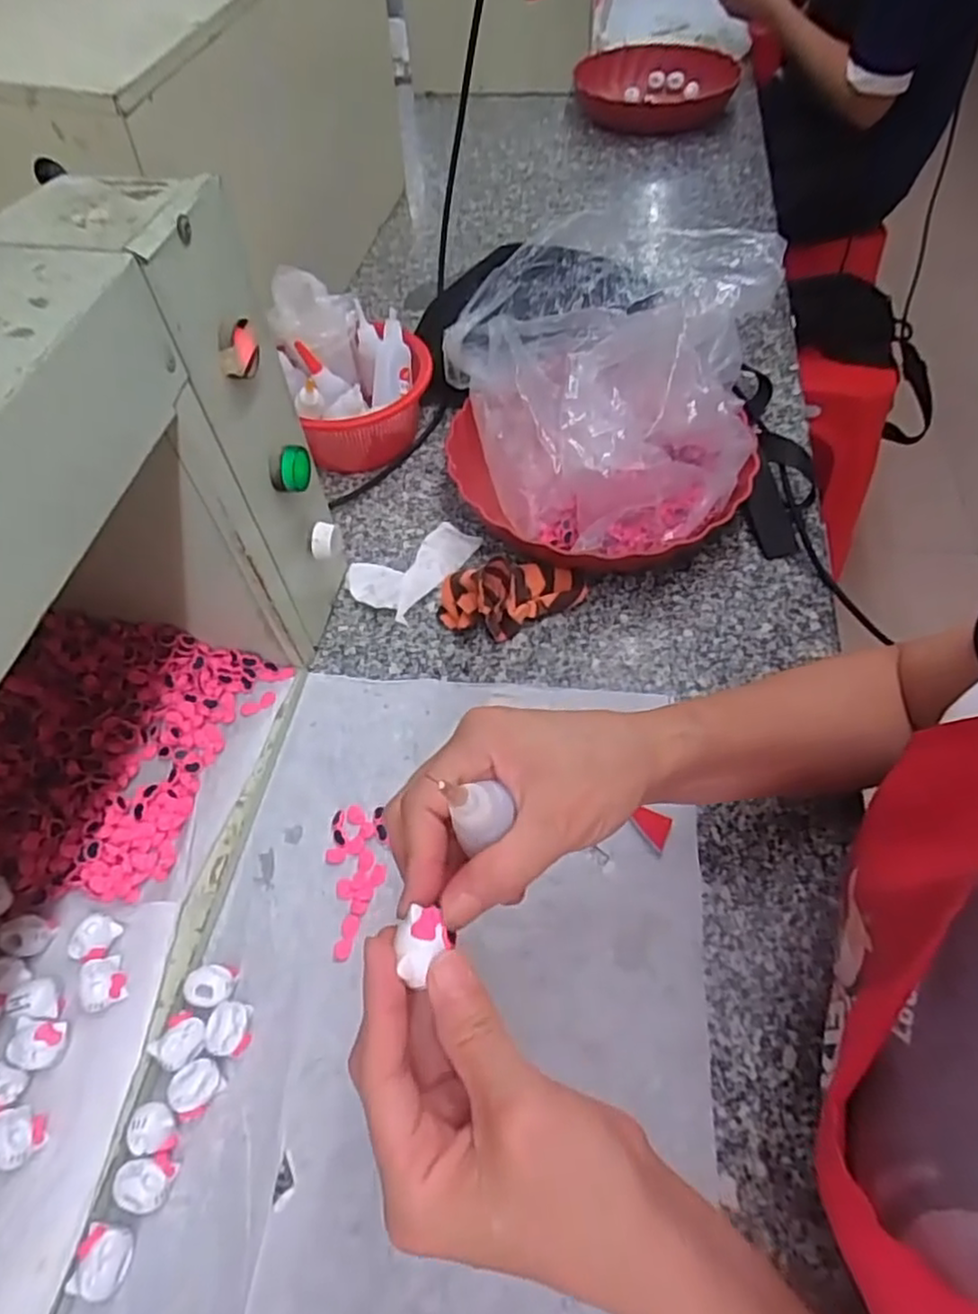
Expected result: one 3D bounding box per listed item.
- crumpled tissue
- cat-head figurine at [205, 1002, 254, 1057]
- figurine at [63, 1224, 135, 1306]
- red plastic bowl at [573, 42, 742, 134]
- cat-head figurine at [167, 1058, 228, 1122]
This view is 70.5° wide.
[{"bbox_3d":[-0.063,-0.078,0.554,0.069,0.010,0.101,32,63,22],"label":"crumpled tissue"},{"bbox_3d":[-0.139,0.199,0.370,0.020,0.014,0.024,-4,56,0],"label":"cat-head figurine"},{"bbox_3d":[-0.178,0.278,0.318,0.021,0.012,0.027,3,56,5],"label":"figurine"},{"bbox_3d":[0.247,-0.849,1.039,0.233,0.058,0.242,0,57,0],"label":"red plastic bowl"},{"bbox_3d":[-0.151,0.220,0.355,0.022,0.015,0.024,37,65,24],"label":"cat-head figurine"}]

